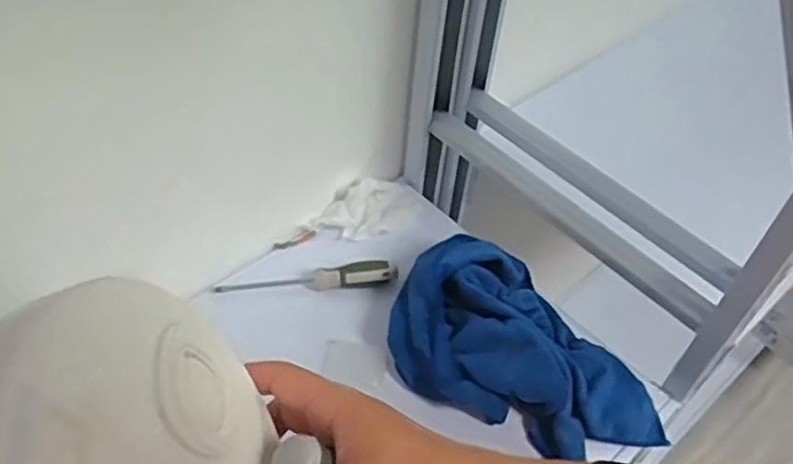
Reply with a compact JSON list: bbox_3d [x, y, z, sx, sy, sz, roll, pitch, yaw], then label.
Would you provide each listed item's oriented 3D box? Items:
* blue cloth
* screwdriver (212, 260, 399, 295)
[{"bbox_3d":[0.110,0.116,0.667,0.164,0.072,0.258,-27,56,-26],"label":"blue cloth"},{"bbox_3d":[-0.094,0.044,0.742,0.186,0.026,0.030,-3,49,-8],"label":"screwdriver"}]

